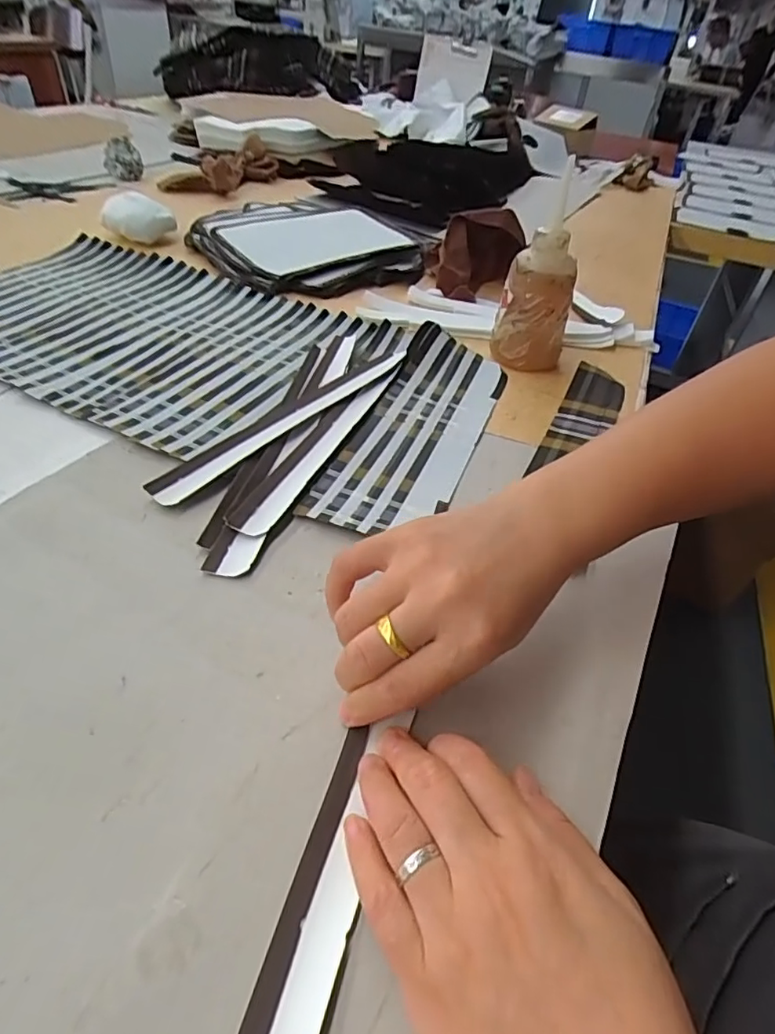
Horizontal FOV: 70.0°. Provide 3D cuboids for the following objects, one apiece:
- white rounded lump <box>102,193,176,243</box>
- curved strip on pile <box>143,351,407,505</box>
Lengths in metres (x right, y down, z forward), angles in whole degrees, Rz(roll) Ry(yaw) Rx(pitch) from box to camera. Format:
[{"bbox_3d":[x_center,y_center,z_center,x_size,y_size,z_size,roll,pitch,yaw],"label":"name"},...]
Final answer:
[{"bbox_3d":[-0.305,-0.360,0.669,0.075,0.036,0.063,25,46,18],"label":"white rounded lump"},{"bbox_3d":[-0.070,-0.081,0.427,0.034,0.006,0.260,30,47,22],"label":"curved strip on pile"}]

